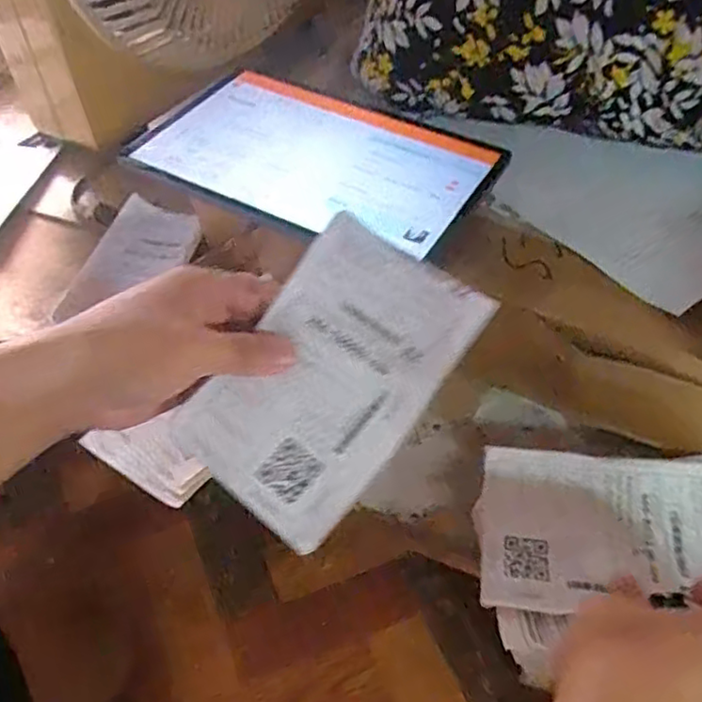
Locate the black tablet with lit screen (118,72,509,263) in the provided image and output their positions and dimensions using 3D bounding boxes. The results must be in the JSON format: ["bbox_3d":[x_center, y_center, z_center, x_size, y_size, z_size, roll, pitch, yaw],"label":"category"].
[{"bbox_3d":[-0.030,-0.145,0.488,0.251,0.016,0.148,22,56,17],"label":"black tablet with lit screen"}]

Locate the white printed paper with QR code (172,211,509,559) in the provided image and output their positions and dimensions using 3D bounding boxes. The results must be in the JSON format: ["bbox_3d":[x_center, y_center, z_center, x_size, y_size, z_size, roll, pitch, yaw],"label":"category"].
[{"bbox_3d":[-0.011,0.013,0.331,0.098,0.014,0.147,36,82,19],"label":"white printed paper with QR code"}]

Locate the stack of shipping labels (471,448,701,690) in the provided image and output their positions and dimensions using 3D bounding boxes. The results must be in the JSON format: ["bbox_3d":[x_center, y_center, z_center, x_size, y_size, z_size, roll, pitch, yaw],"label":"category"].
[{"bbox_3d":[0.158,0.113,0.365,0.167,0.022,0.125,0,47,4],"label":"stack of shipping labels"}]

